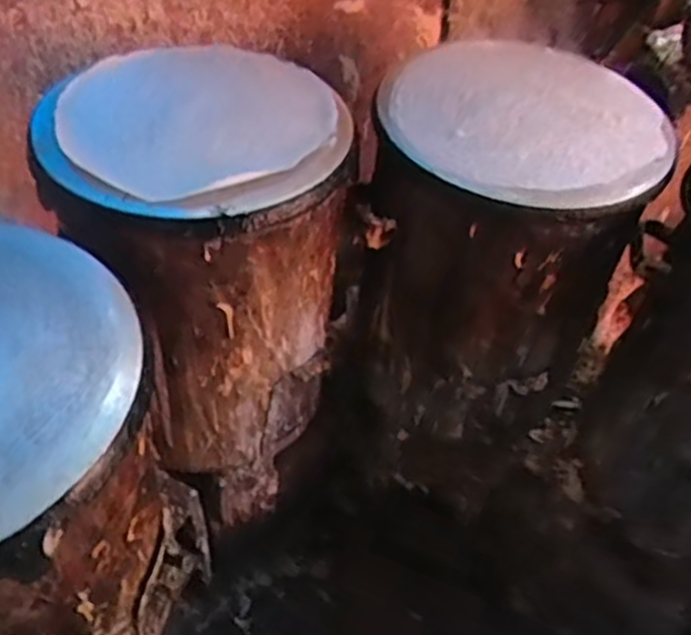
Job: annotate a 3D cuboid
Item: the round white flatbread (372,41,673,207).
[{"bbox_3d":[0.237,-0.272,1.002,0.382,0.042,0.363,7,46,2],"label":"round white flatbread"}]

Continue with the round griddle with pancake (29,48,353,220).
[{"bbox_3d":[-0.178,-0.246,0.916,0.374,0.042,0.339,-11,48,-14],"label":"round griddle with pancake"}]

